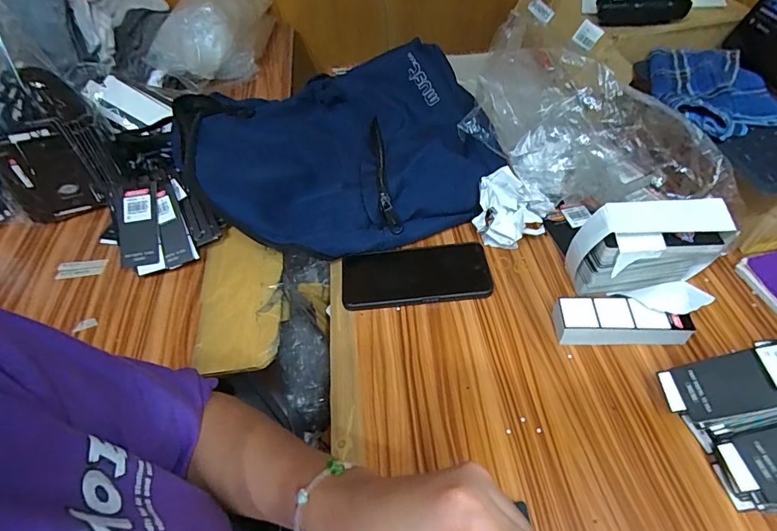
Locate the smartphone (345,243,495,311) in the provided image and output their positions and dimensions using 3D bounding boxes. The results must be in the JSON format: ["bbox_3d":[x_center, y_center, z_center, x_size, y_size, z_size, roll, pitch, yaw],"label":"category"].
[{"bbox_3d":[0.031,0.012,0.511,0.170,0.012,0.079,-6,49,0],"label":"smartphone"}]

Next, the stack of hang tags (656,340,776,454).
[{"bbox_3d":[0.310,0.101,0.357,0.138,0.046,0.060,-27,44,24],"label":"stack of hang tags"}]

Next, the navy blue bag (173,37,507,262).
[{"bbox_3d":[-0.072,-0.160,0.600,0.369,0.110,0.321,-17,50,-9],"label":"navy blue bag"}]

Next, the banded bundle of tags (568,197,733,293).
[{"bbox_3d":[0.265,-0.014,0.450,0.135,0.105,0.053,-5,49,1],"label":"banded bundle of tags"}]

